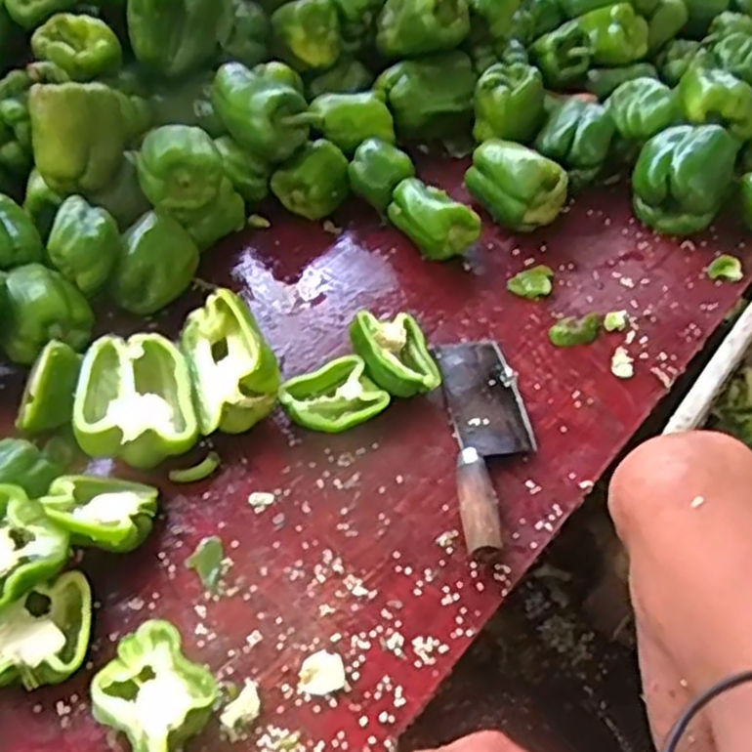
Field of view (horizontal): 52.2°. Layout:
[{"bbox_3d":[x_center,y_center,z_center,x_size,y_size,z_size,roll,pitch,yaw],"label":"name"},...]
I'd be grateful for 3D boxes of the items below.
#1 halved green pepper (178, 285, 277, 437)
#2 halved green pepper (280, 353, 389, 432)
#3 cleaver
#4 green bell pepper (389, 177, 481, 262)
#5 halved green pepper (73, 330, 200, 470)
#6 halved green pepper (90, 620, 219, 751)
[{"bbox_3d":[-0.118,-0.015,0.649,0.079,0.043,0.119,-40,54,20],"label":"halved green pepper"},{"bbox_3d":[-0.036,0.020,0.647,0.079,0.033,0.058,-28,57,-20],"label":"halved green pepper"},{"bbox_3d":[0.097,0.047,0.651,0.071,0.031,0.222,-3,52,-2],"label":"cleaver"},{"bbox_3d":[0.058,-0.156,0.780,0.069,0.068,0.085,-37,60,-25],"label":"green bell pepper"},{"bbox_3d":[-0.198,0.019,0.634,0.091,0.054,0.123,-13,53,-10],"label":"halved green pepper"},{"bbox_3d":[-0.145,0.211,0.507,0.074,0.045,0.065,36,60,25],"label":"halved green pepper"}]

